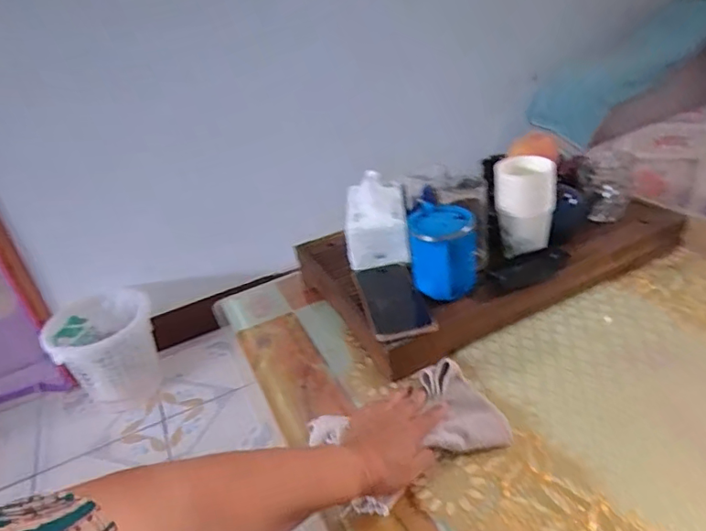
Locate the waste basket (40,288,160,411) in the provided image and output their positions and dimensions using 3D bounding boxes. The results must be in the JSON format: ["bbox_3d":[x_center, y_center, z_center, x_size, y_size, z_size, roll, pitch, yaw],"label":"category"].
[{"bbox_3d":[-0.629,0.221,1.351,0.245,0.237,0.284,-19,32,-15],"label":"waste basket"}]

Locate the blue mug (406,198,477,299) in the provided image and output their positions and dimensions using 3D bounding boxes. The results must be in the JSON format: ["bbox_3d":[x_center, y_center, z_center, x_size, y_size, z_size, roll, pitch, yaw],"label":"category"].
[{"bbox_3d":[0.120,-0.019,0.693,0.087,0.092,0.101,-6,31,6],"label":"blue mug"}]

